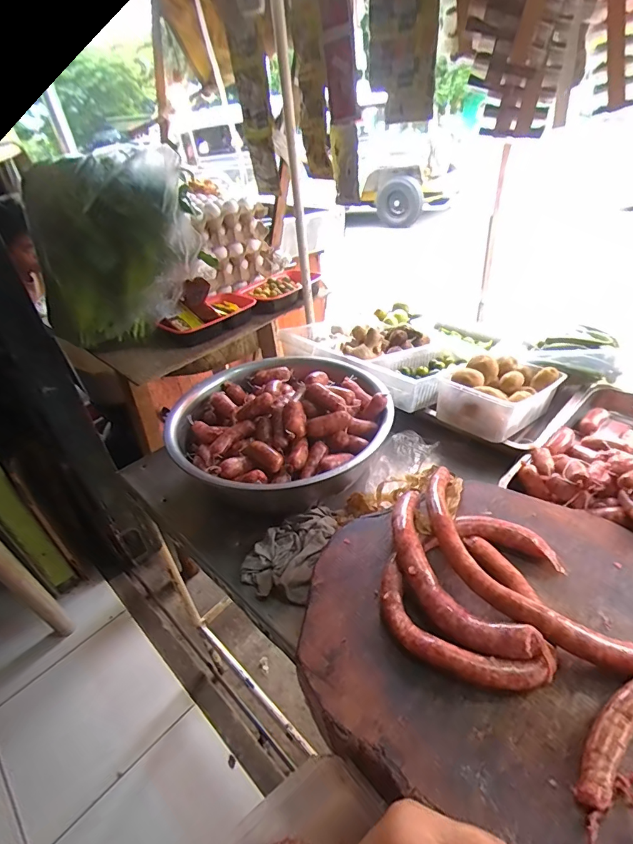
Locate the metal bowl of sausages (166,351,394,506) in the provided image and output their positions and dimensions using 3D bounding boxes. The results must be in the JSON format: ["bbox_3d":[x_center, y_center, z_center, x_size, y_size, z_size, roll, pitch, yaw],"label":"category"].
[{"bbox_3d":[-0.065,-0.003,0.738,0.340,0.121,0.354,-5,36,4],"label":"metal bowl of sausages"}]

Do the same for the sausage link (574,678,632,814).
[{"bbox_3d":[0.261,0.229,0.341,0.176,0.034,0.034,-24,39,-23],"label":"sausage link"}]

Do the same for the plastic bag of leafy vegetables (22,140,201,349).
[{"bbox_3d":[-0.367,-0.322,0.827,0.273,0.337,0.176,-13,36,-7],"label":"plastic bag of leafy vegetables"}]

